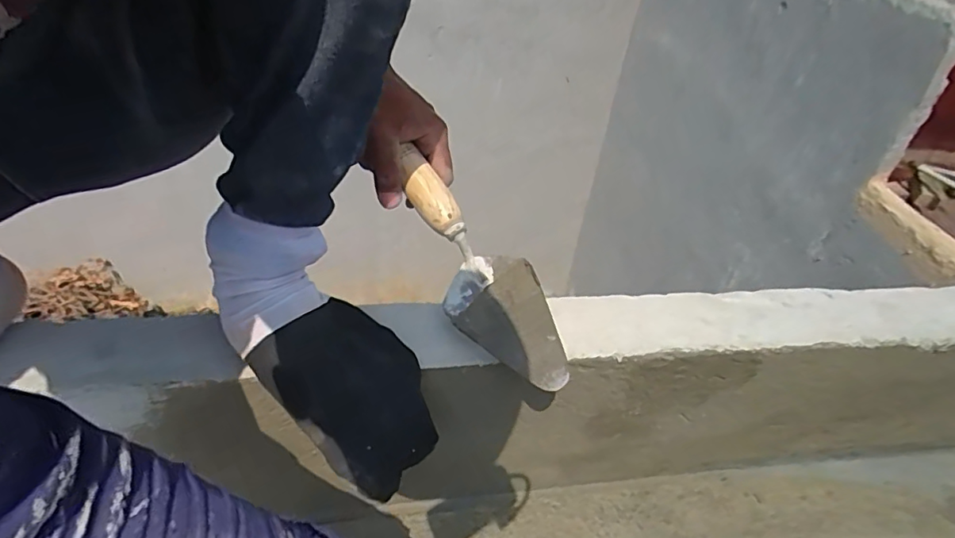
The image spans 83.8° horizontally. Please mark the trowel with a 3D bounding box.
[{"bbox_3d":[0.001,-0.001,0.473,0.072,0.049,0.235,-27,78,-33],"label":"trowel"}]

